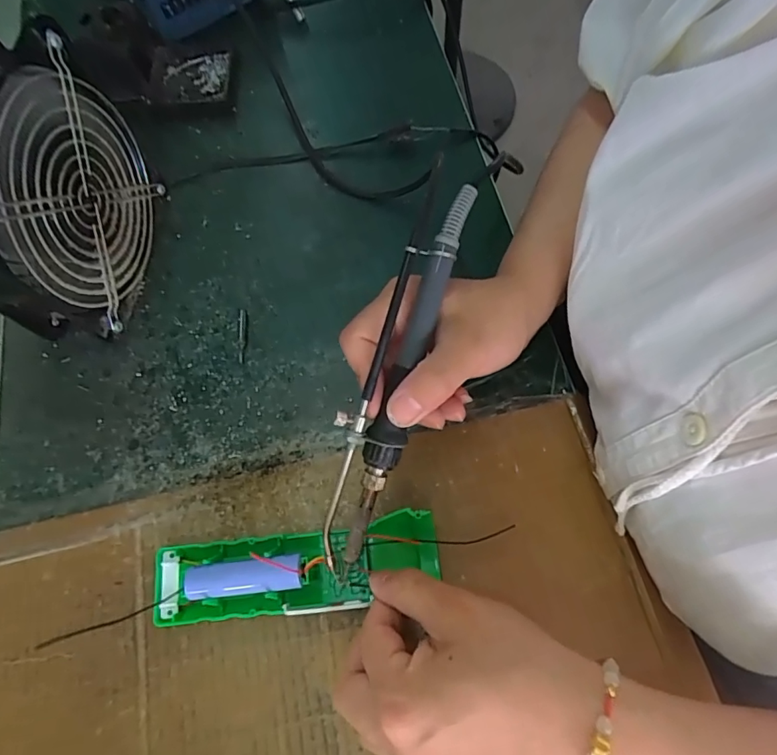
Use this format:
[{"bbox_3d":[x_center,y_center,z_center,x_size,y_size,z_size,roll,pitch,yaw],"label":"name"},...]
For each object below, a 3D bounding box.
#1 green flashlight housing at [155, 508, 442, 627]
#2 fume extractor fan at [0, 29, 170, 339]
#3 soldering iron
[{"bbox_3d":[-0.051,0.106,0.276,0.157,0.024,0.045,-10,68,-1],"label":"green flashlight housing"},{"bbox_3d":[-0.201,-0.101,0.303,0.052,0.151,0.139,9,68,6],"label":"fume extractor fan"},{"bbox_3d":[0.002,-0.003,0.248,0.027,0.018,0.196,17,93,9],"label":"soldering iron"}]

